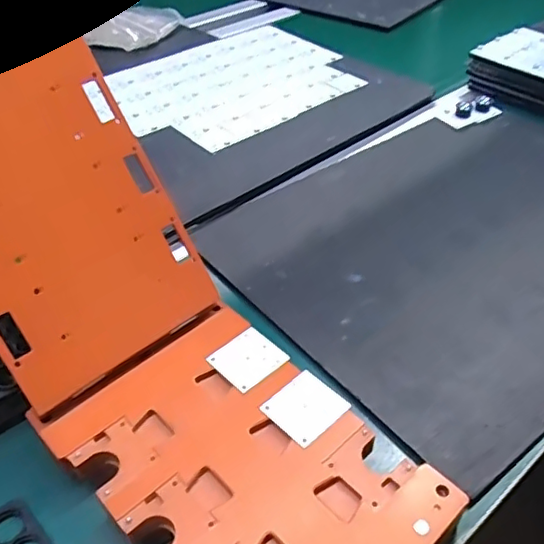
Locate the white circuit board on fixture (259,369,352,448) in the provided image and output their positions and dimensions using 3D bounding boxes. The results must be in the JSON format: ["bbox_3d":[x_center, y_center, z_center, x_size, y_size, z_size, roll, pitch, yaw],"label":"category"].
[{"bbox_3d":[0.023,0.095,0.404,0.047,0.006,0.045,-32,51,-30],"label":"white circuit board on fixture"}]

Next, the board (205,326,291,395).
[{"bbox_3d":[-0.018,0.065,0.437,0.047,0.004,0.044,-33,51,-30],"label":"board"}]

